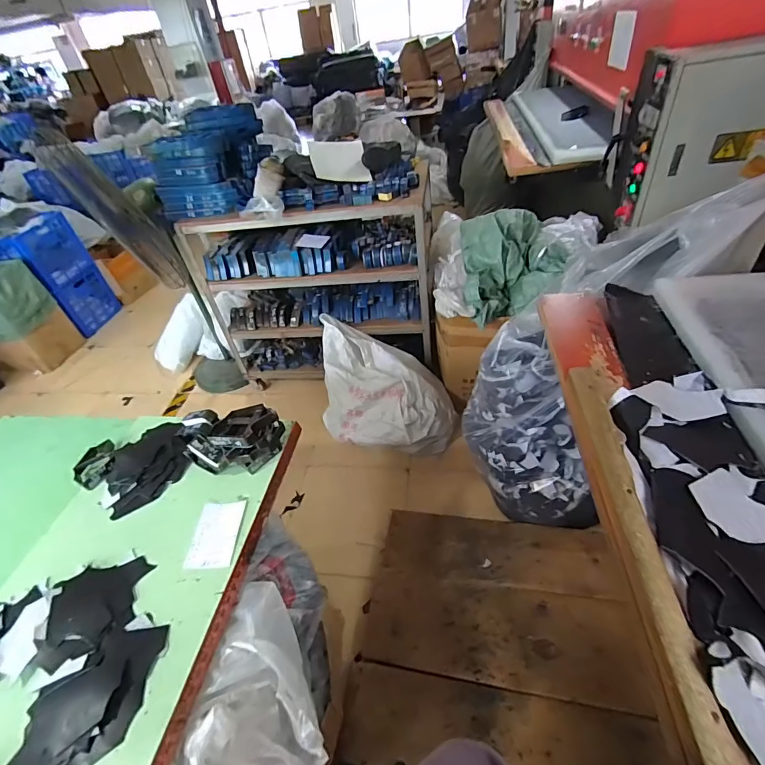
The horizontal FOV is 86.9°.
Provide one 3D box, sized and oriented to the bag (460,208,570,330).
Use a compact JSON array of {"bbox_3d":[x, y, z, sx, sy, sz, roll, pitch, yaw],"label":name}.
[{"bbox_3d":[0.501,-0.478,1.661,0.338,0.310,0.363,-5,47,-5],"label":"bag"}]

